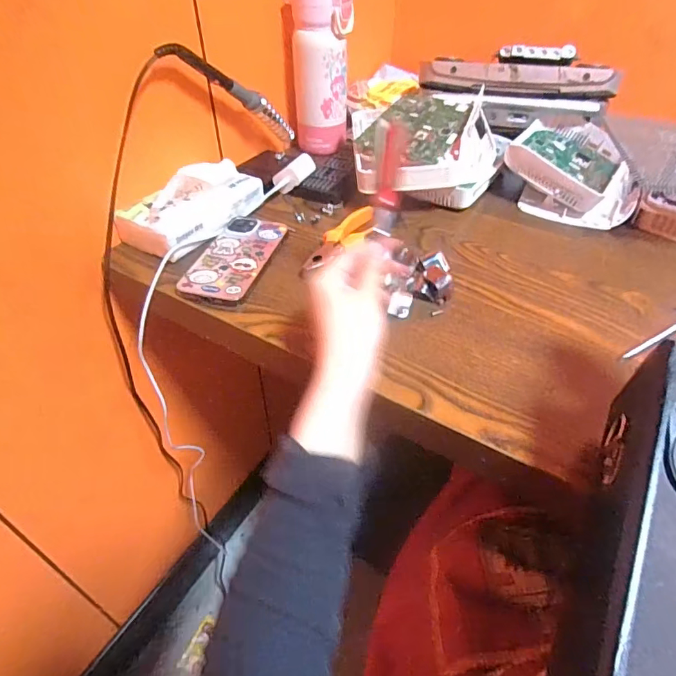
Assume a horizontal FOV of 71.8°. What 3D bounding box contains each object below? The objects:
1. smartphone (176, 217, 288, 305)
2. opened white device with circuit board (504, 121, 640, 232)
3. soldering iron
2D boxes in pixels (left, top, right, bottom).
[{"bbox_3d":[-0.109,-0.086,0.505,0.072,0.015,0.146,10,45,10],"label":"smartphone"},{"bbox_3d":[0.300,-0.224,0.616,0.154,0.061,0.174,13,45,13],"label":"opened white device with circuit board"},{"bbox_3d":[-0.121,-0.297,0.573,0.022,0.031,0.231,32,13,29],"label":"soldering iron"}]

